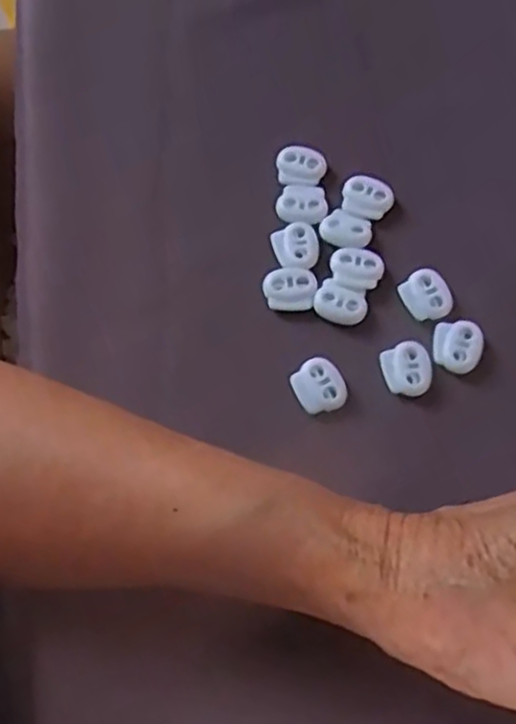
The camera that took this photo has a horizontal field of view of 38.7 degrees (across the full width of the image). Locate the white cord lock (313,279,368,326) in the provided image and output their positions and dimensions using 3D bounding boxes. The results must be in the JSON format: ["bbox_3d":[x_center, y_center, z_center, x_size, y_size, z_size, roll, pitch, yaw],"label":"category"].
[{"bbox_3d":[0.035,-0.024,0.308,0.021,0.006,0.015,23,70,10],"label":"white cord lock"}]

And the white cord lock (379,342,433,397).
[{"bbox_3d":[0.060,0.003,0.296,0.019,0.006,0.021,-14,68,-5],"label":"white cord lock"}]

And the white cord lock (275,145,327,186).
[{"bbox_3d":[0.019,-0.088,0.332,0.022,0.006,0.017,3,68,2],"label":"white cord lock"}]

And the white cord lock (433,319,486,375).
[{"bbox_3d":[0.082,-0.006,0.300,0.019,0.006,0.021,8,68,4],"label":"white cord lock"}]

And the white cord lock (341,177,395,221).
[{"bbox_3d":[0.049,-0.072,0.324,0.022,0.007,0.017,11,68,6],"label":"white cord lock"}]

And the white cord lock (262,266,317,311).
[{"bbox_3d":[0.013,-0.031,0.311,0.022,0.005,0.019,-3,68,0],"label":"white cord lock"}]

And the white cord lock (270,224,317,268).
[{"bbox_3d":[0.017,-0.050,0.317,0.019,0.004,0.021,-18,69,-6],"label":"white cord lock"}]

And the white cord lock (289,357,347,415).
[{"bbox_3d":[0.024,0.010,0.294,0.019,0.006,0.021,-22,69,-8],"label":"white cord lock"}]

